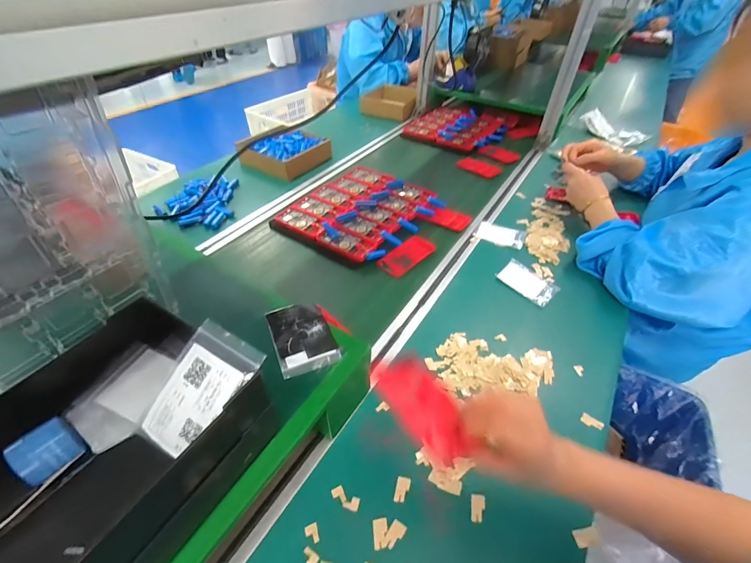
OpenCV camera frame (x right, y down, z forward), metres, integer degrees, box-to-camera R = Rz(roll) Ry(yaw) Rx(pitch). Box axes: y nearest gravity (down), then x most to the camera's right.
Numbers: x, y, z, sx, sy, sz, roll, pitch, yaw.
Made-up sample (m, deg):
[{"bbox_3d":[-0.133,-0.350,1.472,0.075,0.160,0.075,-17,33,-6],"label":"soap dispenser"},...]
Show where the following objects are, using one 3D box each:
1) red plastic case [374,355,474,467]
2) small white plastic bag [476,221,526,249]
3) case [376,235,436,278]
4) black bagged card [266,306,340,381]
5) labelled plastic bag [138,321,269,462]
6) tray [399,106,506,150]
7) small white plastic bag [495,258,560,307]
[{"bbox_3d":[0.044,0.119,0.343,0.053,0.009,0.127,-17,33,-19],"label":"red plastic case"},{"bbox_3d":[0.283,-0.106,0.789,0.103,0.014,0.065,24,49,22],"label":"small white plastic bag"},{"bbox_3d":[0.067,-0.058,0.721,0.122,0.009,0.063,-33,56,-30],"label":"case"},{"bbox_3d":[-0.094,0.068,0.448,0.072,0.005,0.108,-17,48,-18],"label":"black bagged card"},{"bbox_3d":[-0.144,0.090,0.288,0.066,0.008,0.100,25,76,19],"label":"labelled plastic bag"},{"bbox_3d":[0.287,-0.541,1.214,0.288,0.038,0.297,23,48,21],"label":"tray"},{"bbox_3d":[0.299,-0.001,0.681,0.071,0.014,0.106,-32,55,-29],"label":"small white plastic bag"}]

